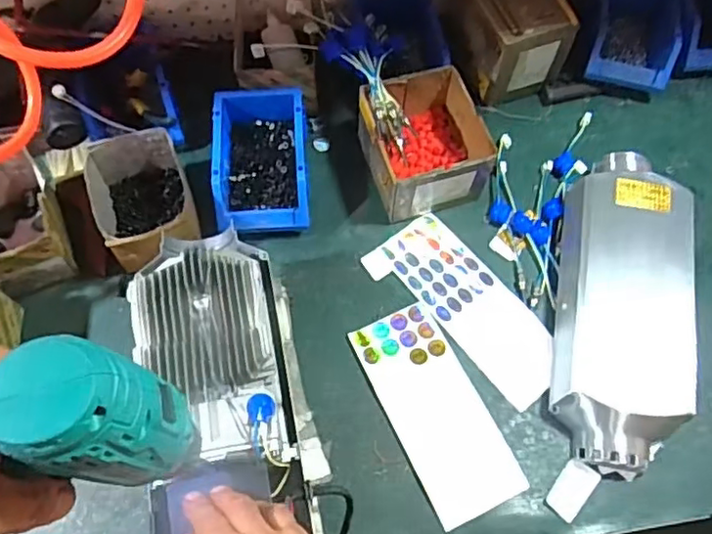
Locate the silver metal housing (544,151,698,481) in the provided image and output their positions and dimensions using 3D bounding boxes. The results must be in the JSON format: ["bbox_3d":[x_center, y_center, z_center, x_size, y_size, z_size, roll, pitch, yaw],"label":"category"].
[{"bbox_3d":[0.316,0.034,0.729,0.138,0.101,0.393,10,65,4],"label":"silver metal housing"}]

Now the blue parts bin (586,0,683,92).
[{"bbox_3d":[0.395,-0.353,0.889,0.134,0.089,0.193,9,65,3],"label":"blue parts bin"}]

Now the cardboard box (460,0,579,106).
[{"bbox_3d":[0.212,-0.334,0.854,0.130,0.128,0.155,-12,66,-6],"label":"cardboard box"}]

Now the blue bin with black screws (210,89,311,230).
[{"bbox_3d":[-0.122,-0.134,0.793,0.115,0.072,0.182,-4,65,-3],"label":"blue bin with black screws"}]

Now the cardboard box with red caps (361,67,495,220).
[{"bbox_3d":[0.087,-0.161,0.802,0.139,0.097,0.160,-15,66,-8],"label":"cardboard box with red caps"}]

